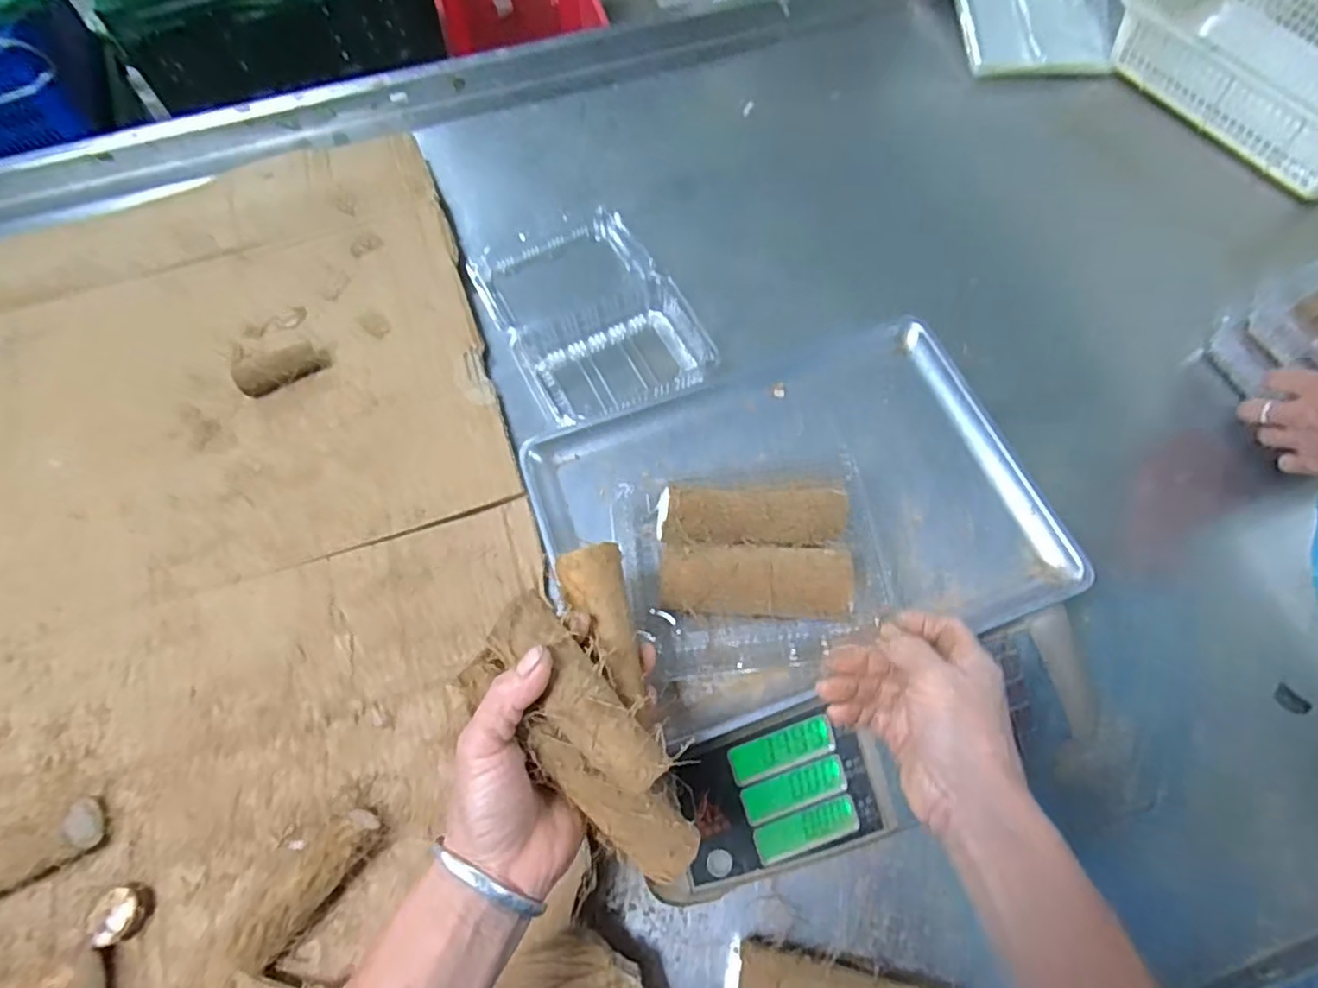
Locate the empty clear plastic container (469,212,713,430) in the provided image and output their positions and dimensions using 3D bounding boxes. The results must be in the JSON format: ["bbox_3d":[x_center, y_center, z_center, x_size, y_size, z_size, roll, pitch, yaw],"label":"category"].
[{"bbox_3d":[-0.075,-0.185,0.681,0.179,0.037,0.257,-25,68,-10],"label":"empty clear plastic container"}]

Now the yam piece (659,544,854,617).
[{"bbox_3d":[0.062,0.060,0.434,0.118,0.043,0.043,2,66,2],"label":"yam piece"}]

